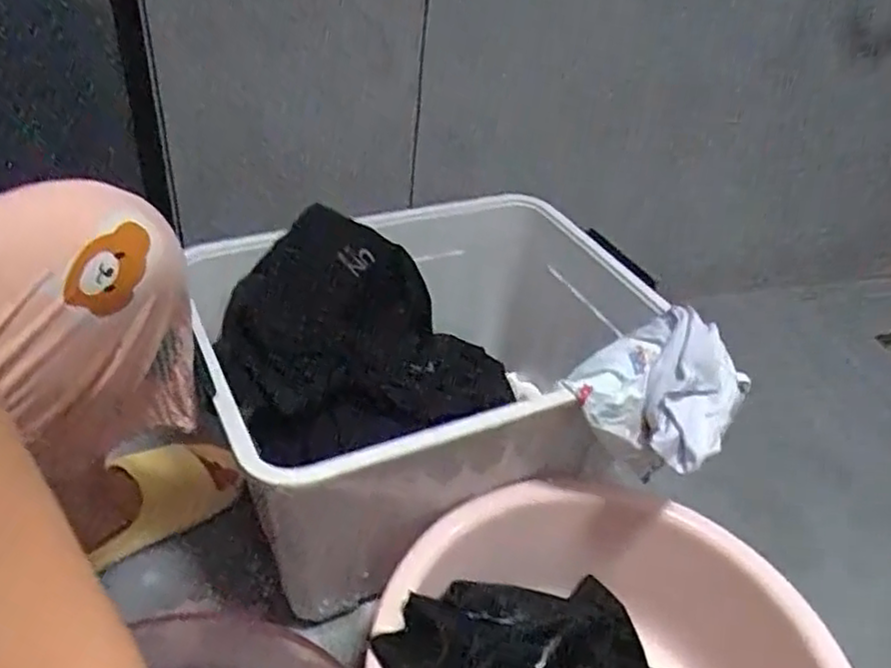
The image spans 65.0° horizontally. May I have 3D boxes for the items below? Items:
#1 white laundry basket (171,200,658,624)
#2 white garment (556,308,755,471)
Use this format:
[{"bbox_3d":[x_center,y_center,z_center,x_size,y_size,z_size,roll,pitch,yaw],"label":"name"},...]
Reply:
[{"bbox_3d":[-0.029,0.054,0.788,0.465,0.273,0.363,-15,46,-25],"label":"white laundry basket"},{"bbox_3d":[0.189,0.040,0.624,0.137,0.081,0.134,28,45,22],"label":"white garment"}]

